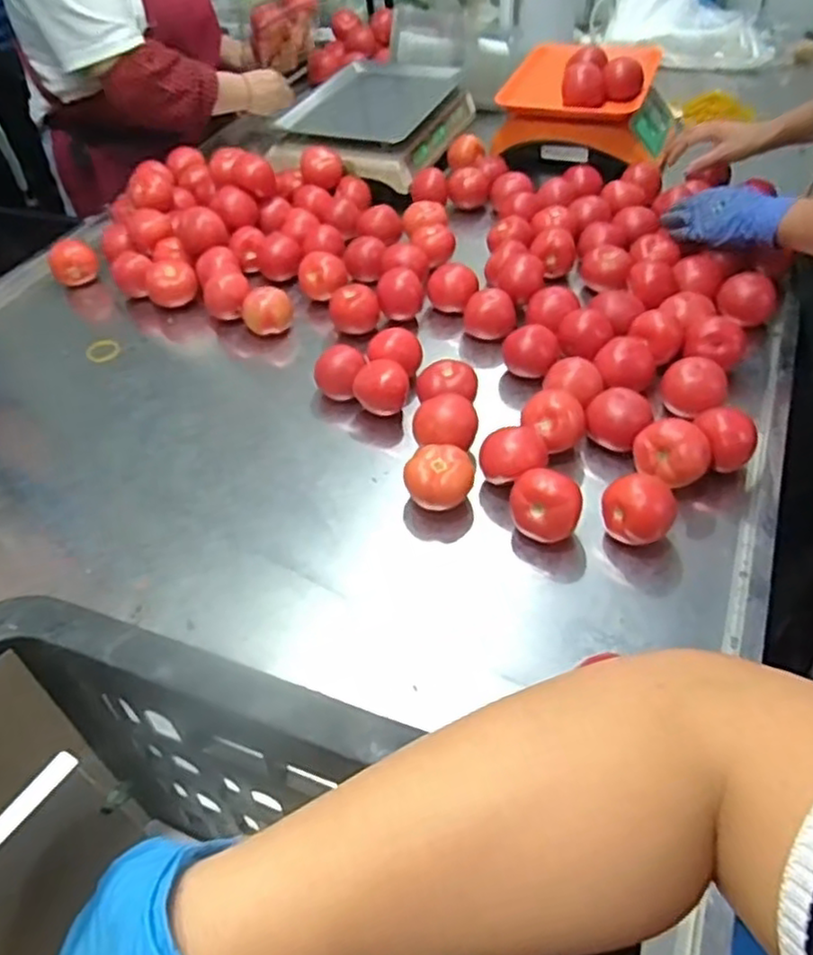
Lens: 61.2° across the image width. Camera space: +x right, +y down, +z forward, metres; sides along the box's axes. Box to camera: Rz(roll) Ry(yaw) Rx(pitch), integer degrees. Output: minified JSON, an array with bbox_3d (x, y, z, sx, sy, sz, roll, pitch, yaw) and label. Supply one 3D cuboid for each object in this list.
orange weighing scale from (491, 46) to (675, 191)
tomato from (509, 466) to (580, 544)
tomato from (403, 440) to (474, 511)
[{"bbox_3d":[0.323,-0.633,1.201,0.274,0.165,0.249,20,53,21],"label":"orange weighing scale"},{"bbox_3d":[0.133,0.033,0.668,0.065,0.069,0.052,9,49,12],"label":"tomato"},{"bbox_3d":[0.034,0.007,0.710,0.069,0.054,0.062,1,48,6],"label":"tomato"}]

